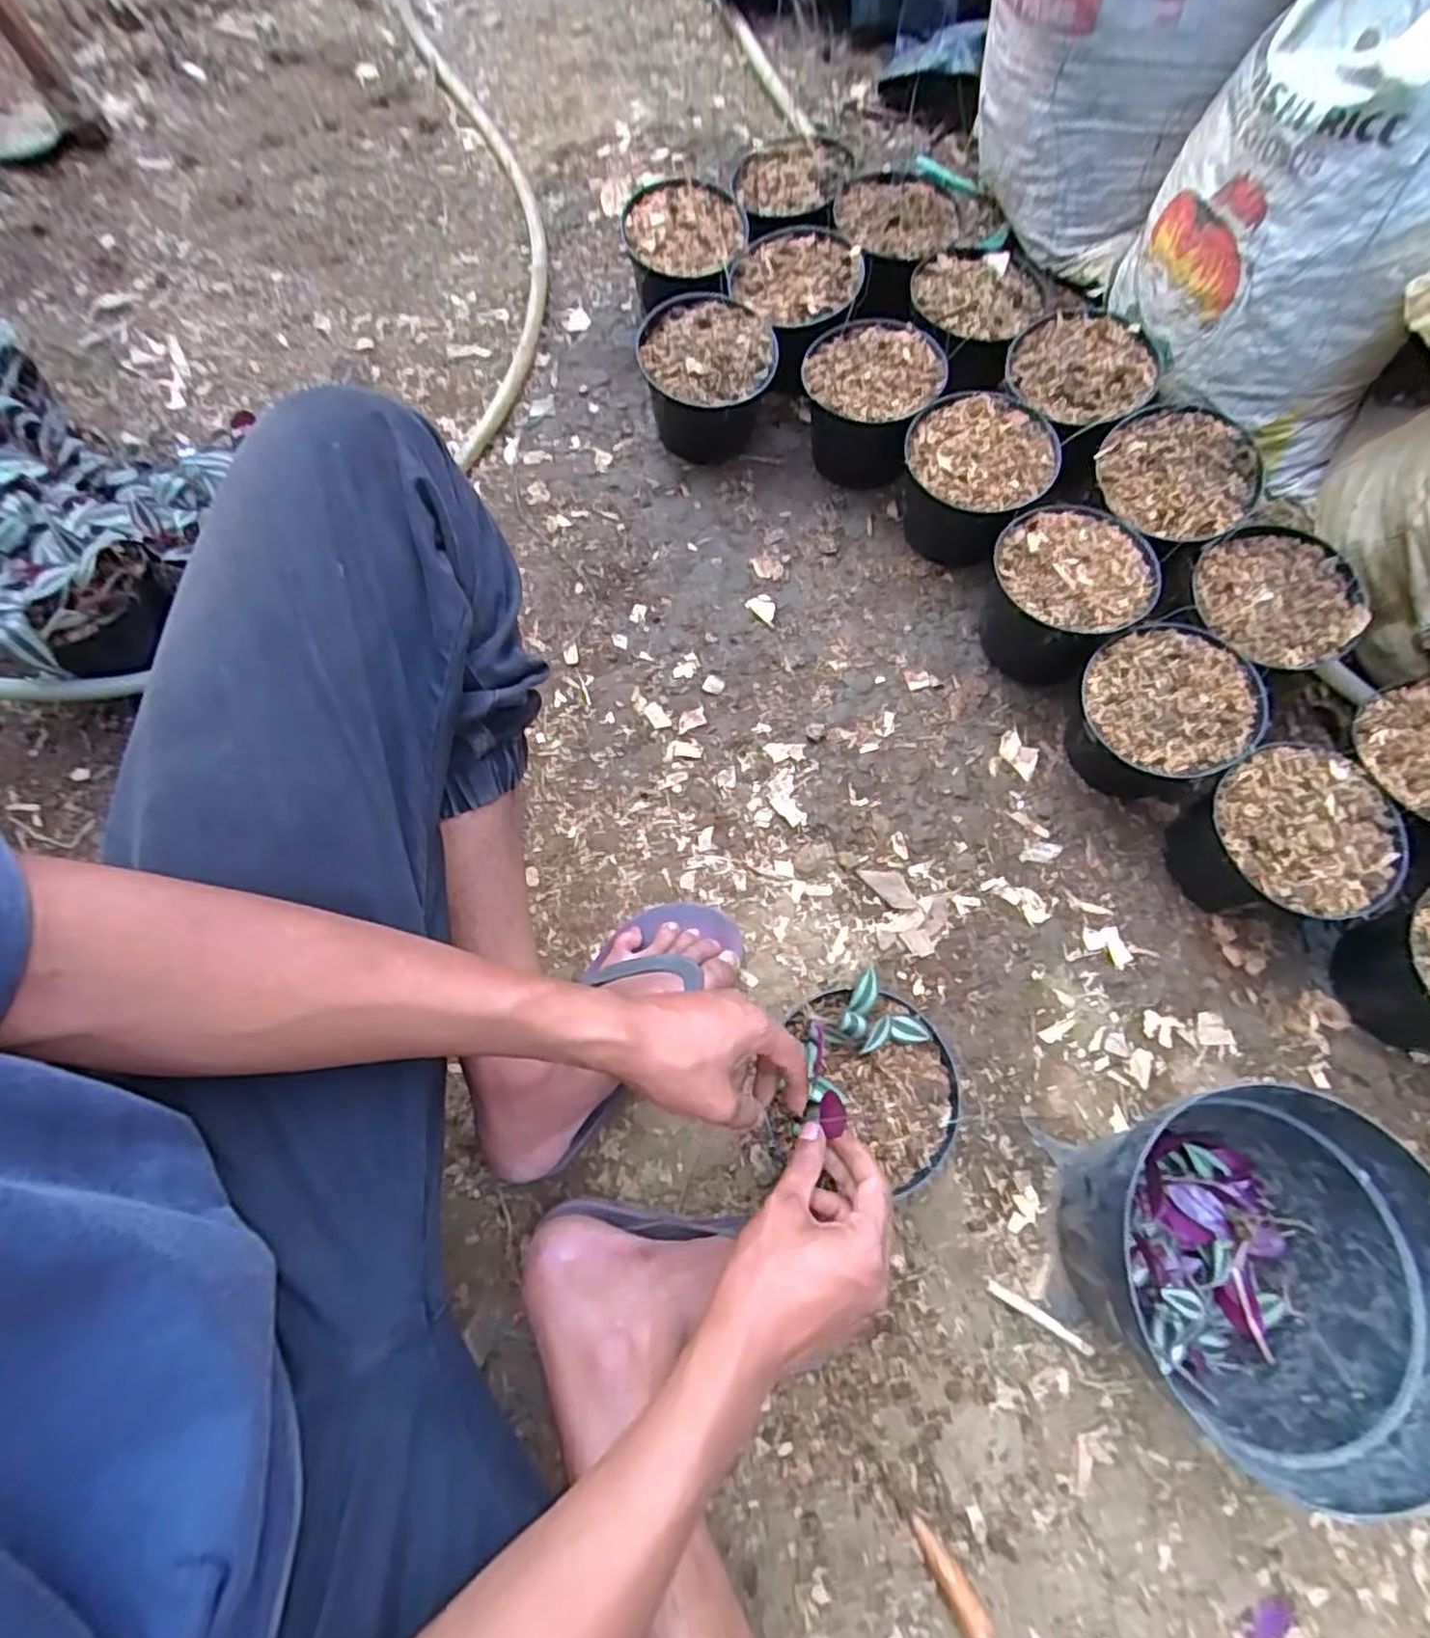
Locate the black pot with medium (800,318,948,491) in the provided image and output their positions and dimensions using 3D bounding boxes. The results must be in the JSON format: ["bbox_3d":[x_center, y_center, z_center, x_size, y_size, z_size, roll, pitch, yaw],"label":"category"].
[{"bbox_3d":[0.170,-0.457,0.812,0.141,0.118,0.141,0,70,1],"label":"black pot with medium"}]

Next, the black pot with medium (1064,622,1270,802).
[{"bbox_3d":[0.411,-0.092,0.682,0.149,0.110,0.139,0,70,1],"label":"black pot with medium"}]

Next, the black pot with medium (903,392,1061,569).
[{"bbox_3d":[0.271,-0.351,0.770,0.148,0.121,0.145,0,70,1],"label":"black pot with medium"}]

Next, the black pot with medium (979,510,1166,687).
[{"bbox_3d":[0.344,-0.221,0.726,0.139,0.116,0.136,0,70,1],"label":"black pot with medium"}]

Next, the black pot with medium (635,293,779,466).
[{"bbox_3d":[-0.006,-0.497,0.830,0.142,0.119,0.143,0,70,1],"label":"black pot with medium"}]

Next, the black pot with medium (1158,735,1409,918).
[{"bbox_3d":[0.489,0.024,0.634,0.133,0.112,0.136,-14,71,-4],"label":"black pot with medium"}]

